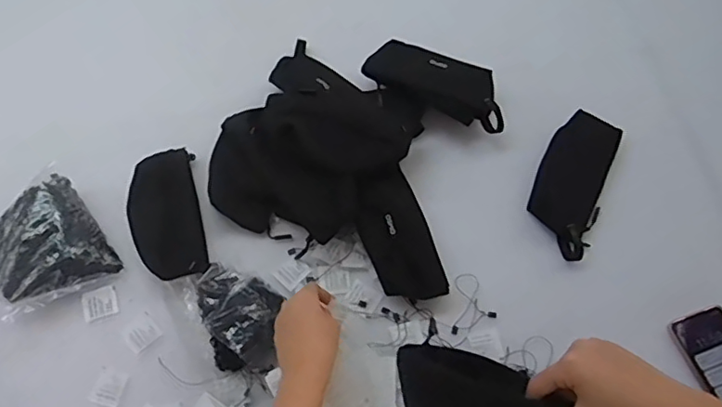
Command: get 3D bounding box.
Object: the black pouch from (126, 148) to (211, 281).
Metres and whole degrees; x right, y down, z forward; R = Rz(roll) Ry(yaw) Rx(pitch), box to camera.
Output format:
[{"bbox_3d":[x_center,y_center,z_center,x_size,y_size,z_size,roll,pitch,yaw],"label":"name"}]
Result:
[{"bbox_3d":[-0.265,0.015,0.758,0.092,0.039,0.194,-15,66,-7],"label":"black pouch"}]

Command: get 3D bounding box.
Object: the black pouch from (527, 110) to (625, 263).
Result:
[{"bbox_3d":[0.298,-0.035,0.789,0.094,0.047,0.221,21,67,10],"label":"black pouch"}]

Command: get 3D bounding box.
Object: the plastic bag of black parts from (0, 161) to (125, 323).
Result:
[{"bbox_3d":[-0.419,0.047,0.735,0.135,0.054,0.177,-31,69,-14],"label":"plastic bag of black parts"}]

